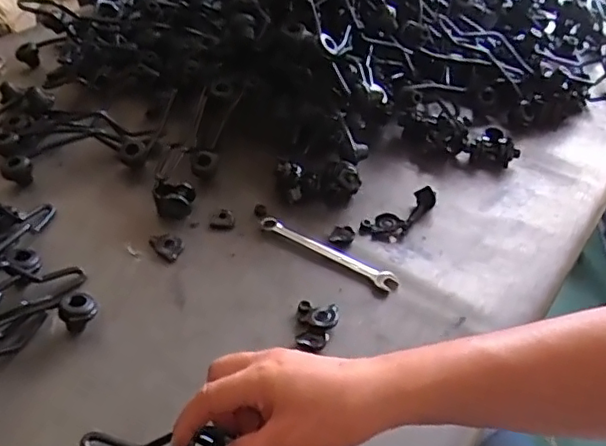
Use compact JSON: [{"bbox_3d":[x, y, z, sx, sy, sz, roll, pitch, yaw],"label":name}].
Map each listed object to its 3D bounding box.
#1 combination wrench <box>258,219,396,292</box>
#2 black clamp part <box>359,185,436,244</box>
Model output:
[{"bbox_3d":[0.025,0.031,0.643,0.166,0.009,0.022,24,44,20],"label":"combination wrench"},{"bbox_3d":[0.113,-0.013,0.687,0.100,0.025,0.043,-29,52,-33],"label":"black clamp part"}]

